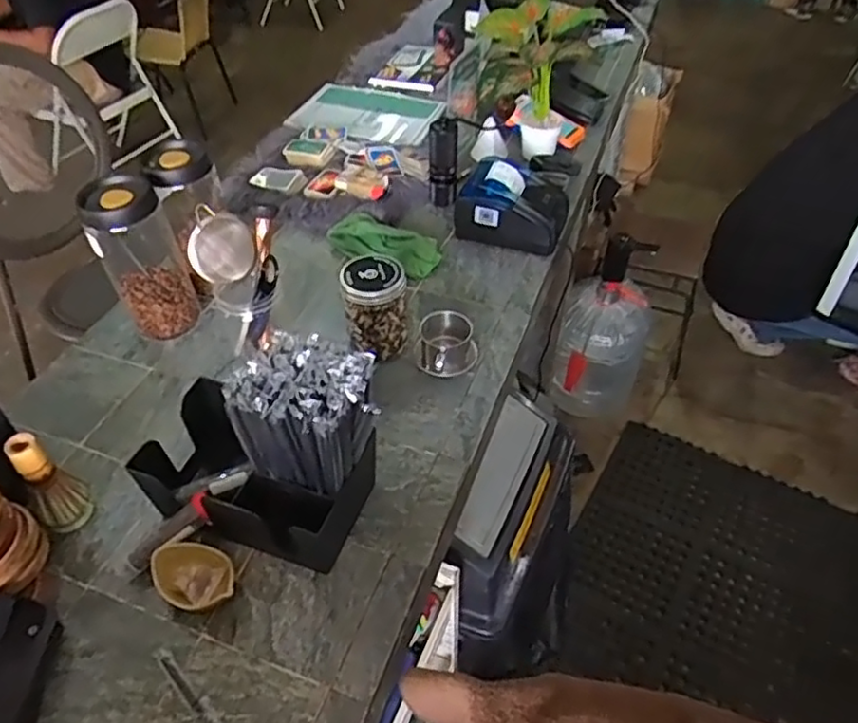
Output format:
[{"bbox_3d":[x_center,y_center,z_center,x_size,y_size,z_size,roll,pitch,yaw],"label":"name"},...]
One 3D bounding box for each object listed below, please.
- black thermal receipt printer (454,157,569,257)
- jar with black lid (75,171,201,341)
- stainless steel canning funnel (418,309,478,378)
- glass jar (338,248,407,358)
[{"bbox_3d":[0.147,-0.278,1.111,0.176,0.111,0.127,13,48,13],"label":"black thermal receipt printer"},{"bbox_3d":[-0.411,-0.143,0.922,0.103,0.223,0.092,-22,50,-19],"label":"jar with black lid"},{"bbox_3d":[0.025,-0.022,0.915,0.089,0.055,0.087,3,46,5],"label":"stainless steel canning funnel"},{"bbox_3d":[-0.073,-0.071,0.911,0.083,0.141,0.081,-1,46,1],"label":"glass jar"}]

